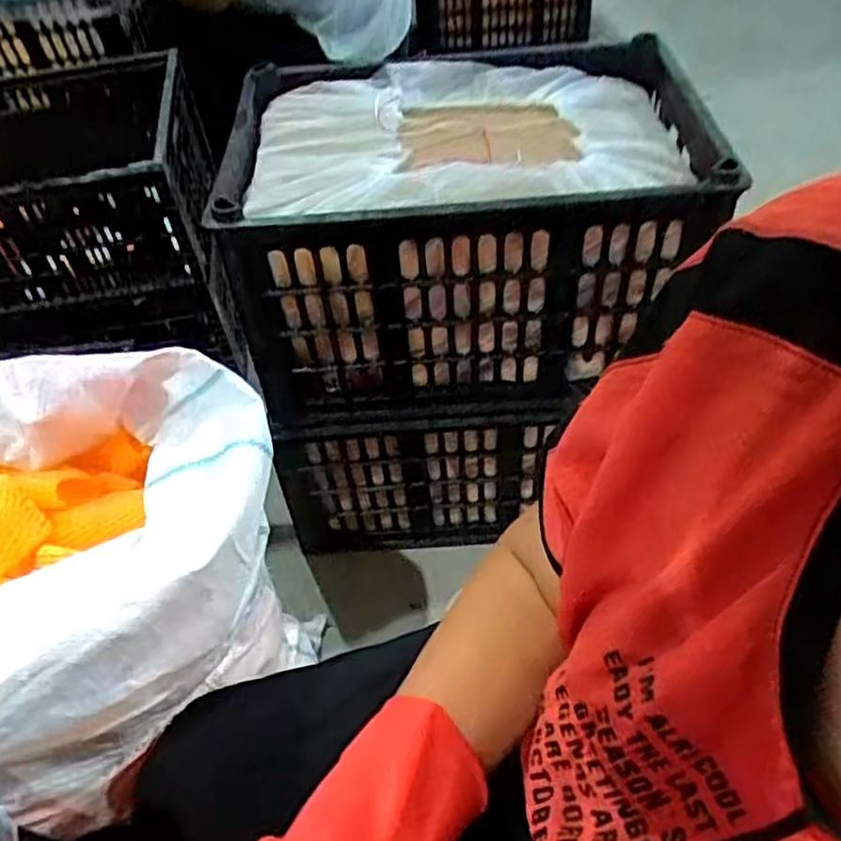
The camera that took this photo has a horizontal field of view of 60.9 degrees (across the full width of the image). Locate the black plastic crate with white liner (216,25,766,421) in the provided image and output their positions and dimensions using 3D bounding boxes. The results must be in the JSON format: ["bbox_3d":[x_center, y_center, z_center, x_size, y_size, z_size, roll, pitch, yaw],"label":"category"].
[{"bbox_3d":[0.050,-0.231,0.852,0.493,0.268,0.329,-5,50,1],"label":"black plastic crate with white liner"}]

